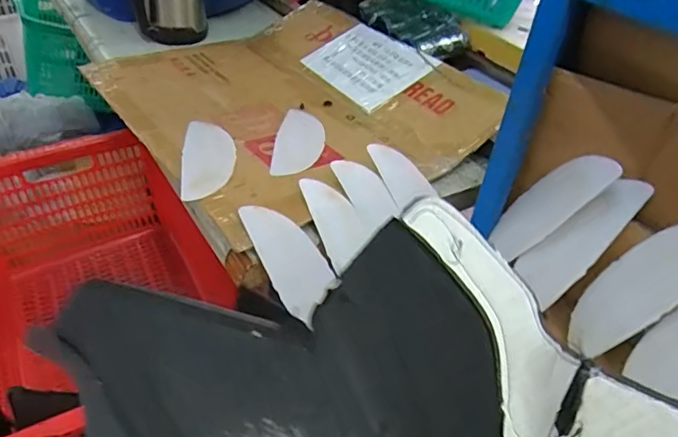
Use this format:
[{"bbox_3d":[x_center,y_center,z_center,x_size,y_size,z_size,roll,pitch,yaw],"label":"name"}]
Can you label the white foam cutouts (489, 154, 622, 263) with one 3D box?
[{"bbox_3d":[0.231,-0.015,0.587,0.010,0.165,0.064,16,48,-26],"label":"white foam cutouts"}]

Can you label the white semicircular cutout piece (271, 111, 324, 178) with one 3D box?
[{"bbox_3d":[-0.053,-0.110,0.728,0.064,0.004,0.184,5,40,-1],"label":"white semicircular cutout piece"}]

